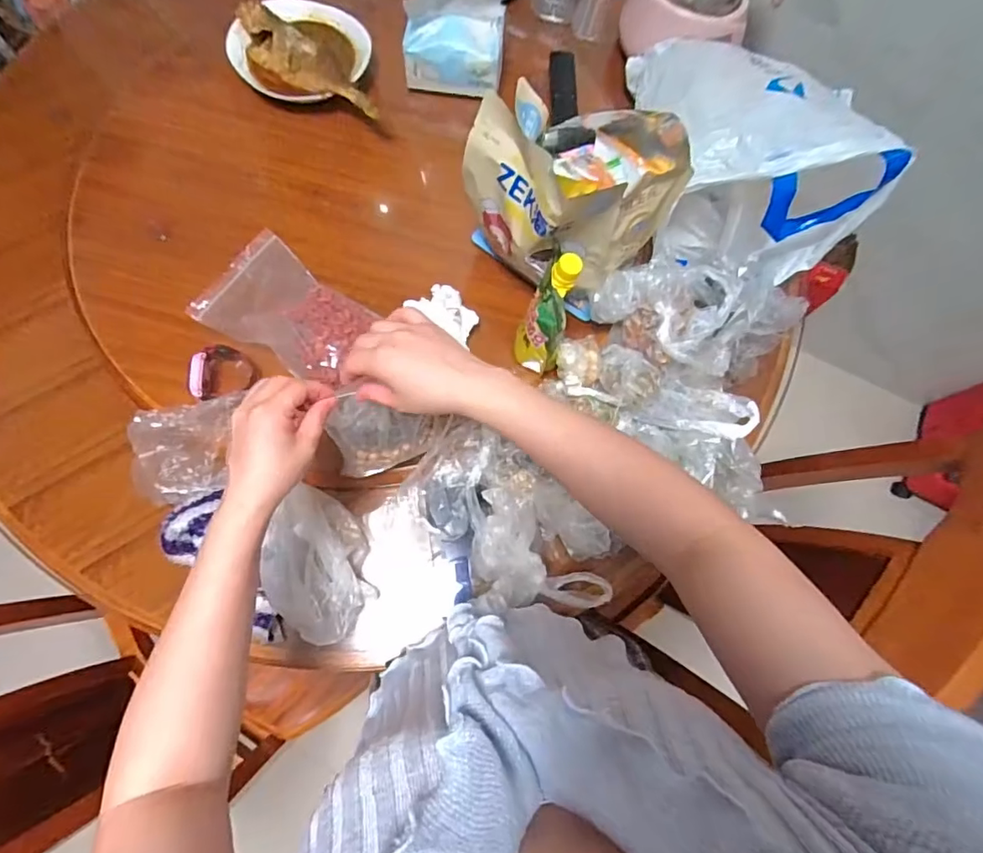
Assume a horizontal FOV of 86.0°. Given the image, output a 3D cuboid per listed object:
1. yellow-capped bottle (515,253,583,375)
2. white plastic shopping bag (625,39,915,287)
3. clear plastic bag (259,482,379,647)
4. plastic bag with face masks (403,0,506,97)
[{"bbox_3d":[0.055,-0.109,0.575,0.047,0.191,0.061,8,71,1],"label":"yellow-capped bottle"},{"bbox_3d":[0.304,-0.389,0.701,0.198,0.191,0.389,-21,73,-9],"label":"white plastic shopping bag"},{"bbox_3d":[-0.193,0.152,0.591,0.098,0.058,0.166,-15,72,-7],"label":"clear plastic bag"},{"bbox_3d":[-0.051,-0.528,0.725,0.133,0.105,0.081,6,71,0],"label":"plastic bag with face masks"}]

